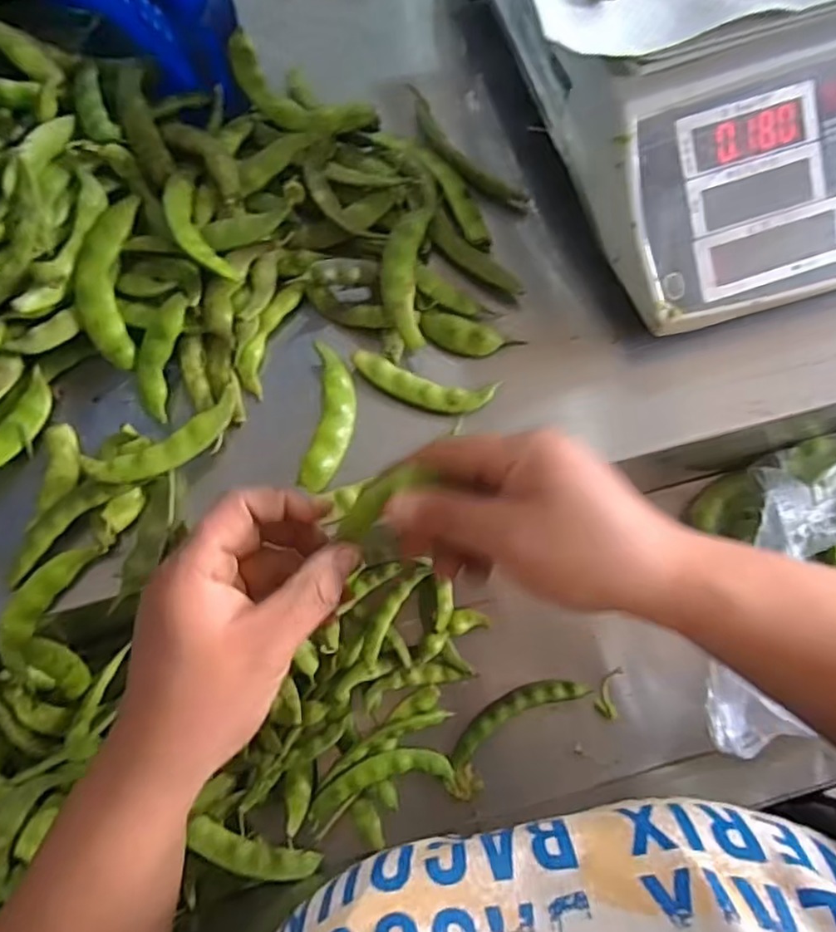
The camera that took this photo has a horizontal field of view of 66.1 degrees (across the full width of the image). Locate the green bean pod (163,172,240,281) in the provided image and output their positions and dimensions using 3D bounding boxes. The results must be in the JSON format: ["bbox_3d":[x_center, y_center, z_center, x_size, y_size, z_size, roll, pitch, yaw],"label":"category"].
[{"bbox_3d":[-0.140,-0.149,0.397,0.023,0.012,0.085,-26,74,-6],"label":"green bean pod"}]

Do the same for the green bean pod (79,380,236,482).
[{"bbox_3d":[-0.143,-0.015,0.373,0.093,0.006,0.028,-33,75,-22],"label":"green bean pod"}]

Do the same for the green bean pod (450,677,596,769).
[{"bbox_3d":[0.072,0.186,0.482,0.112,0.012,0.029,-29,75,-7],"label":"green bean pod"}]

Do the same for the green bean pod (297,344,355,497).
[{"bbox_3d":[-0.053,-0.030,0.389,0.026,0.008,0.089,3,73,2],"label":"green bean pod"}]

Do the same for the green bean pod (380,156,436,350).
[{"bbox_3d":[-0.006,-0.141,0.410,0.029,0.014,0.137,4,73,3],"label":"green bean pod"}]

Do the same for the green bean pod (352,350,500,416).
[{"bbox_3d":[0.002,-0.050,0.393,0.087,0.007,0.025,15,74,6],"label":"green bean pod"}]

